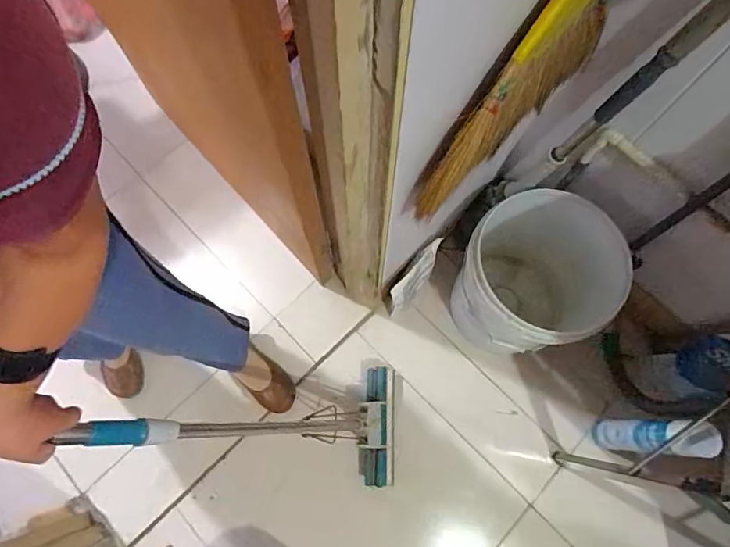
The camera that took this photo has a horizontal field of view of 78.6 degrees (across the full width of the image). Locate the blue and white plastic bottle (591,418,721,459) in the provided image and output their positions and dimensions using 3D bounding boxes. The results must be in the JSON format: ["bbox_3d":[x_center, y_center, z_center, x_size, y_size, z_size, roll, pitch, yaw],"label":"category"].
[{"bbox_3d":[0.577,0.342,0.935,0.072,0.355,0.065,3,72,0],"label":"blue and white plastic bottle"}]

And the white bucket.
[{"bbox_3d":[0.380,0.027,1.038,0.311,0.343,0.307,0,72,0],"label":"white bucket"}]

